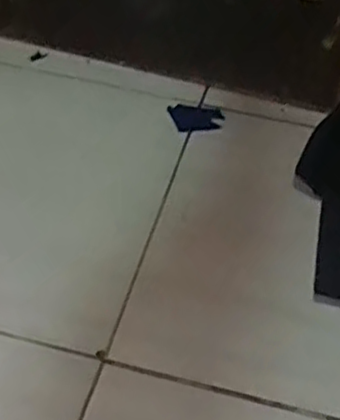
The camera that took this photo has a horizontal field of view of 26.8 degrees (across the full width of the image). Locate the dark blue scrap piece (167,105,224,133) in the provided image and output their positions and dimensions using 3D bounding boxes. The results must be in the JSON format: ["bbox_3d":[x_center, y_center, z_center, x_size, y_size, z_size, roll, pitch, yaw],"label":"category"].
[{"bbox_3d":[0.033,-0.117,0.916,0.070,0.004,0.049,1,48,4],"label":"dark blue scrap piece"}]

